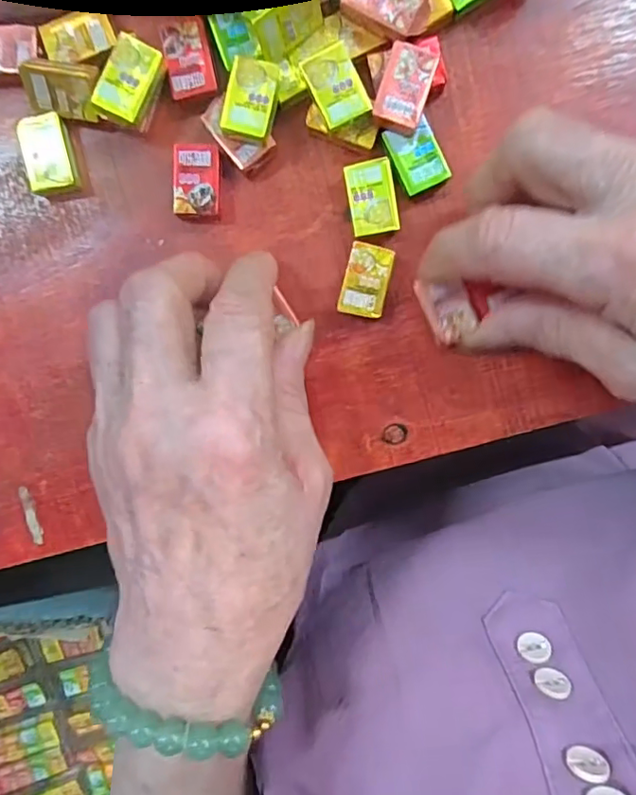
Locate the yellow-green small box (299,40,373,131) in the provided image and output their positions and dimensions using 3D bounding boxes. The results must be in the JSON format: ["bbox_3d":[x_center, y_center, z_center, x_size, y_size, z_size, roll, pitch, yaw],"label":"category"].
[{"bbox_3d":[0.006,-0.106,0.187,0.017,0.004,0.024,-27,98,1],"label":"yellow-green small box"}]

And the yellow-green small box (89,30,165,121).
[{"bbox_3d":[-0.065,-0.110,0.193,0.018,0.010,0.026,26,96,-1],"label":"yellow-green small box"}]

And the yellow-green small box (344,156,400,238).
[{"bbox_3d":[0.019,-0.072,0.198,0.016,0.004,0.025,-10,95,3],"label":"yellow-green small box"}]

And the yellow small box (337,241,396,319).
[{"bbox_3d":[0.018,-0.043,0.204,0.016,0.008,0.025,12,96,1],"label":"yellow small box"}]

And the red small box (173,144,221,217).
[{"bbox_3d":[-0.044,-0.080,0.202,0.017,0.006,0.025,2,96,2],"label":"red small box"}]

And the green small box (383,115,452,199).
[{"bbox_3d":[0.035,-0.086,0.195,0.017,0.004,0.023,-26,94,4],"label":"green small box"}]

